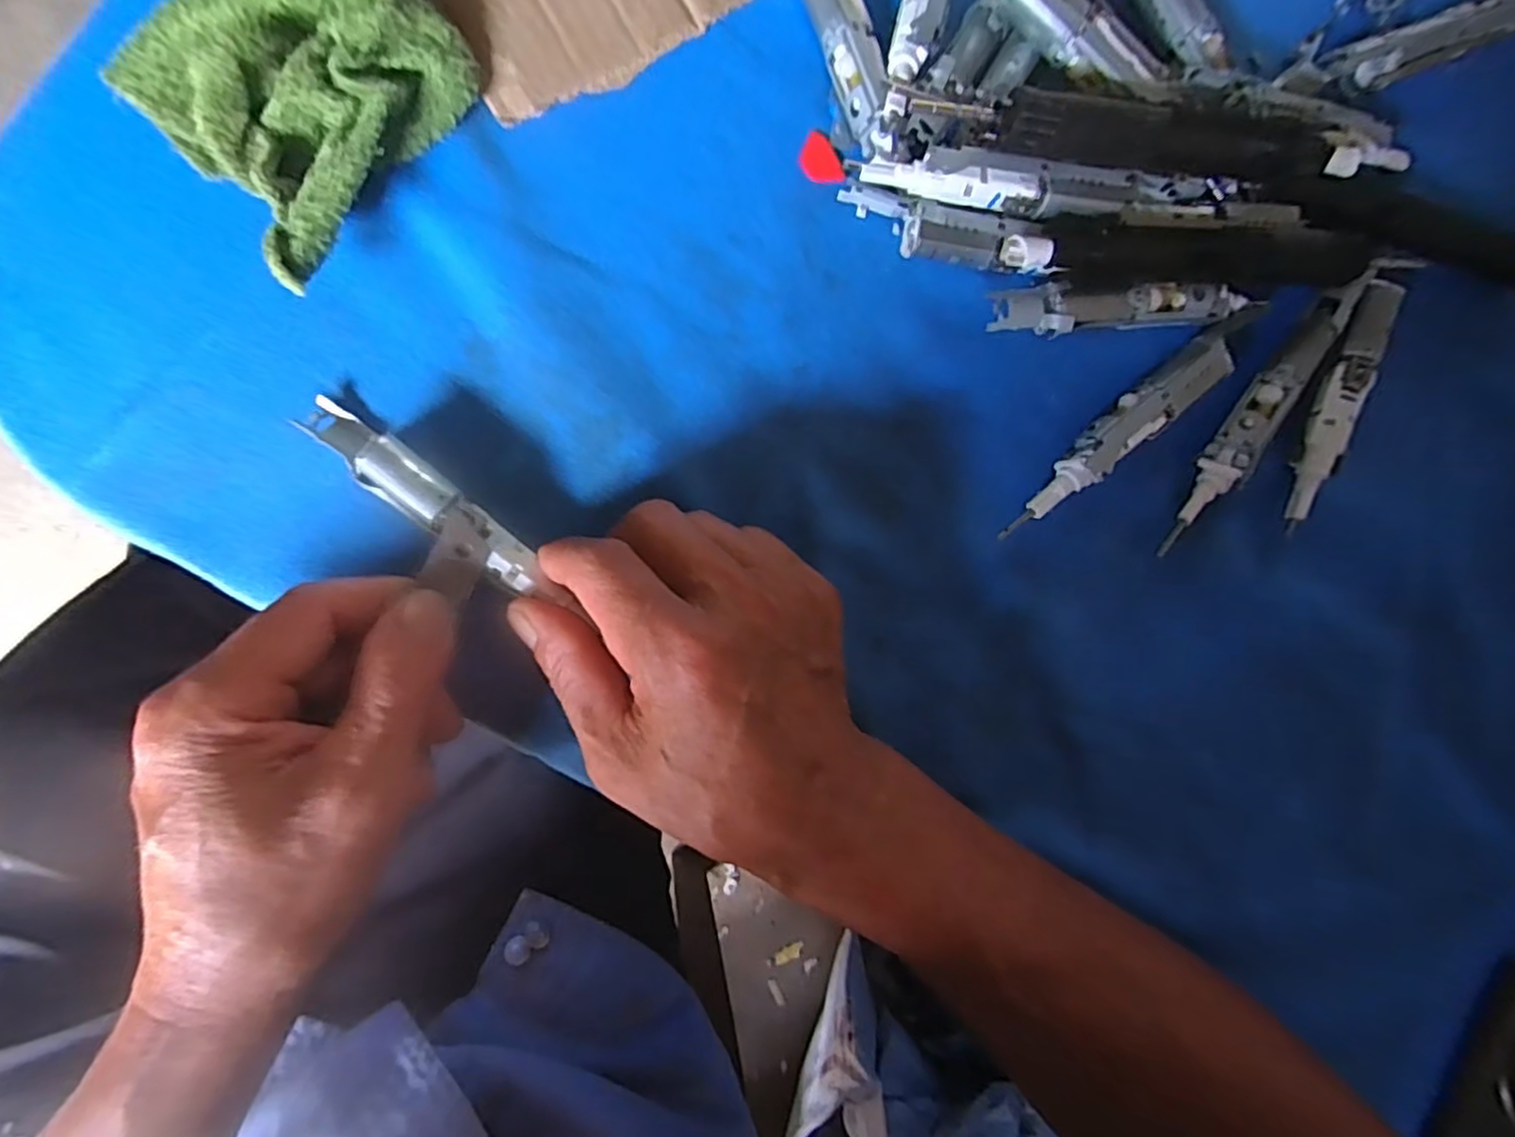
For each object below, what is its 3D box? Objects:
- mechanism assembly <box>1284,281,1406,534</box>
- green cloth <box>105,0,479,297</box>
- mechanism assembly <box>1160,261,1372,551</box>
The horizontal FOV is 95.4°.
[{"bbox_3d":[0.242,-0.067,0.288,0.014,0.017,0.107,20,86,-7],"label":"mechanism assembly"},{"bbox_3d":[-0.154,-0.171,0.239,0.090,0.032,0.110,43,83,-4],"label":"green cloth"},{"bbox_3d":[0.209,-0.066,0.284,0.016,0.013,0.138,34,84,-5],"label":"mechanism assembly"}]

